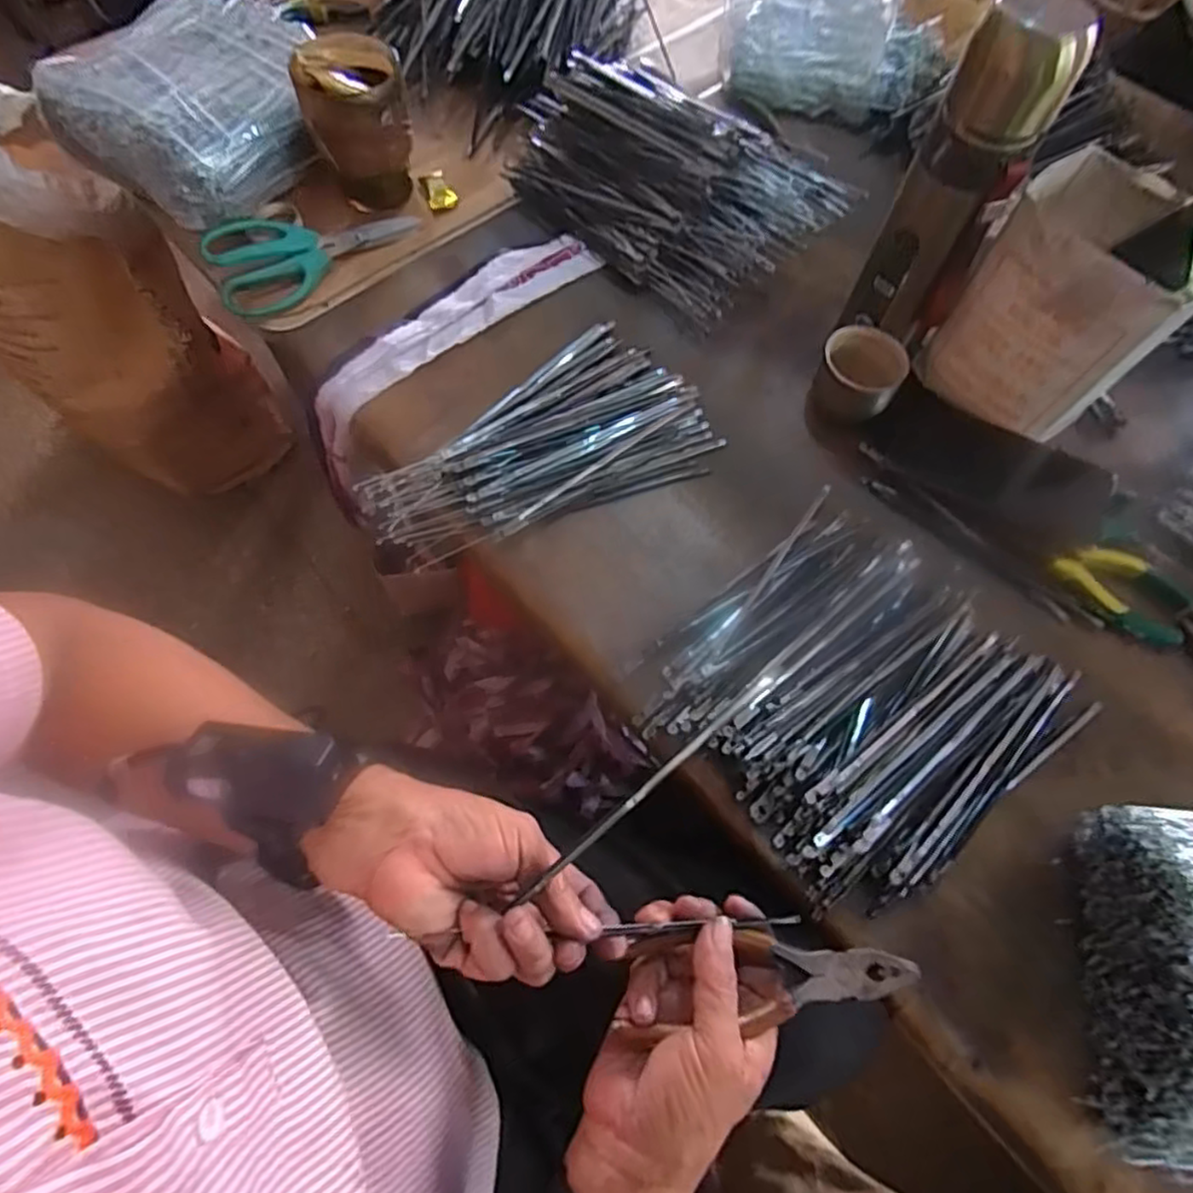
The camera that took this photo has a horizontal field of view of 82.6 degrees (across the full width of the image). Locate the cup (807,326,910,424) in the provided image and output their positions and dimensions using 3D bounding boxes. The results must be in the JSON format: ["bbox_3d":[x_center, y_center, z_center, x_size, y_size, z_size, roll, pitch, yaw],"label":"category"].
[{"bbox_3d":[0.205,-0.171,0.536,0.059,0.044,0.060,1,67,-2],"label":"cup"}]

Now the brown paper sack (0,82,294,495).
[{"bbox_3d":[-0.751,-0.425,1.014,0.362,0.586,0.251,42,72,14],"label":"brown paper sack"}]

